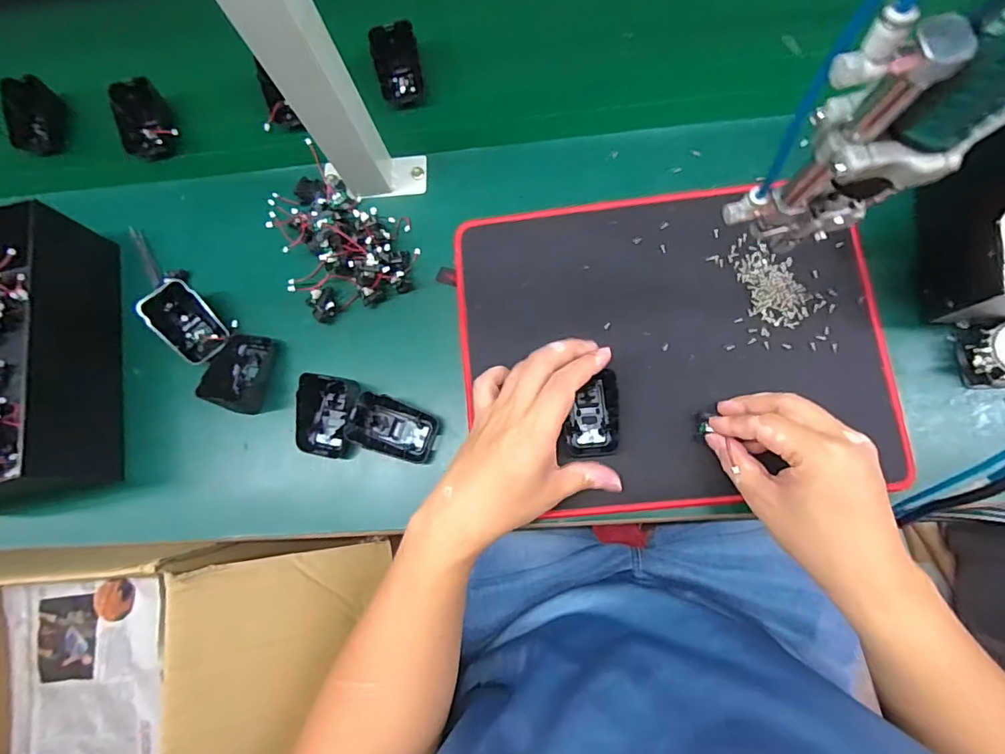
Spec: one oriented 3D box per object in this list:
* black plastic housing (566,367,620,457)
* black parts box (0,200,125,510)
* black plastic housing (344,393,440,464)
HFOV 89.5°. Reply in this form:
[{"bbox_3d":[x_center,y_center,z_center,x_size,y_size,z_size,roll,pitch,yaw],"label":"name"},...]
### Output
[{"bbox_3d":[0.075,0.031,0.420,0.042,0.014,0.069,0,83,5],"label":"black plastic housing"},{"bbox_3d":[-0.457,-0.014,0.445,0.186,0.102,0.232,-8,79,3],"label":"black parts box"},{"bbox_3d":[-0.093,0.042,0.432,0.070,0.031,0.044,21,85,7],"label":"black plastic housing"}]

